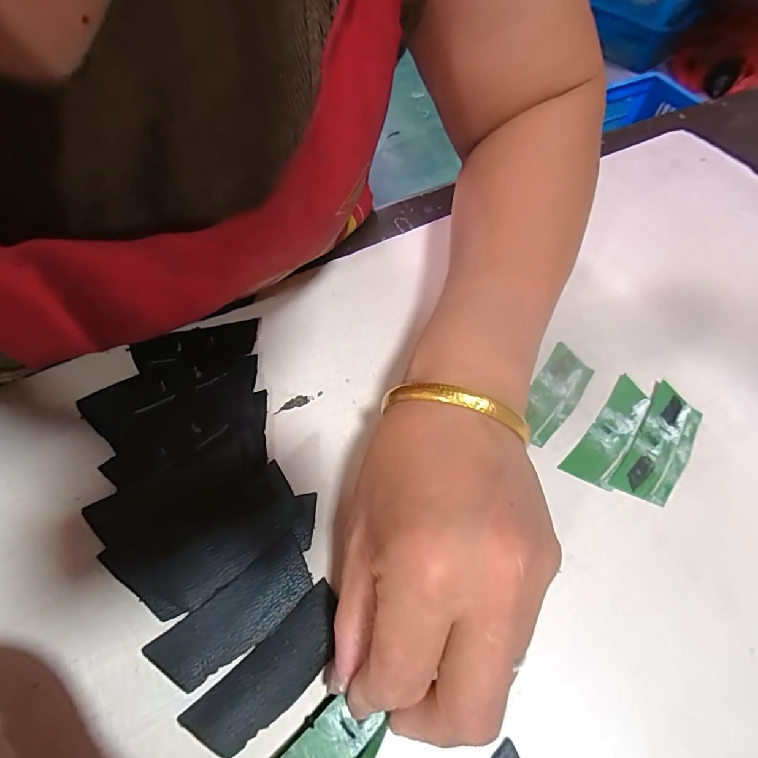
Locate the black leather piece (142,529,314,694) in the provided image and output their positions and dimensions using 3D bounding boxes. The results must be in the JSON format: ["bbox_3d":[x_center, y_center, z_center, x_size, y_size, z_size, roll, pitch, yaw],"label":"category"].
[{"bbox_3d":[-0.060,0.099,0.195,0.069,0.005,0.027,-35,66,-22],"label":"black leather piece"}]

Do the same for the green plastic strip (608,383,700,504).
[{"bbox_3d":[0.153,0.035,0.248,0.029,0.004,0.074,32,62,16],"label":"green plastic strip"}]

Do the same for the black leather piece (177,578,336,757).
[{"bbox_3d":[-0.042,0.118,0.186,0.069,0.004,0.027,-39,67,-24],"label":"black leather piece"}]

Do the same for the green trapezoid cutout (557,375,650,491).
[{"bbox_3d":[0.128,0.029,0.253,0.023,0.004,0.072,36,63,18],"label":"green trapezoid cutout"}]

